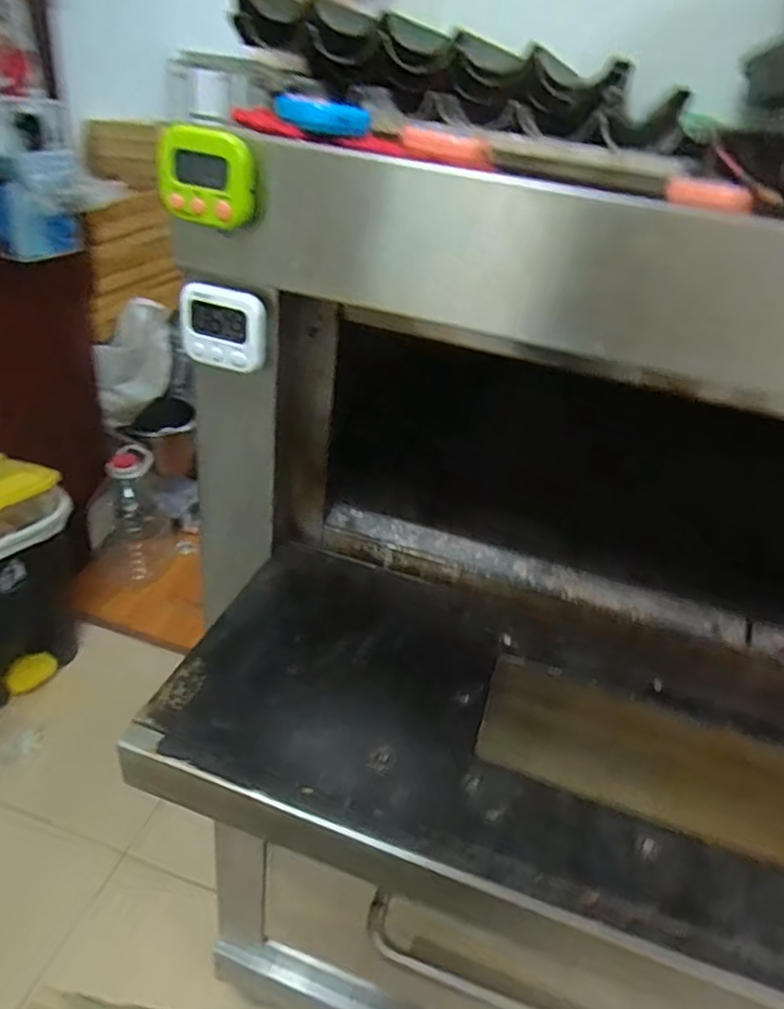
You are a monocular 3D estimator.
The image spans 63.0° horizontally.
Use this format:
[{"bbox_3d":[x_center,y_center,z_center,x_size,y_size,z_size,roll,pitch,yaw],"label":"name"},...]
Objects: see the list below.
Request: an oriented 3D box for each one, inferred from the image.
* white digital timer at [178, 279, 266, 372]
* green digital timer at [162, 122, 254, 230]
[{"bbox_3d":[-0.141,-0.147,0.533,0.071,0.064,0.016,15,34,12],"label":"white digital timer"},{"bbox_3d":[-0.133,-0.236,0.464,0.064,0.062,0.025,16,34,14],"label":"green digital timer"}]

